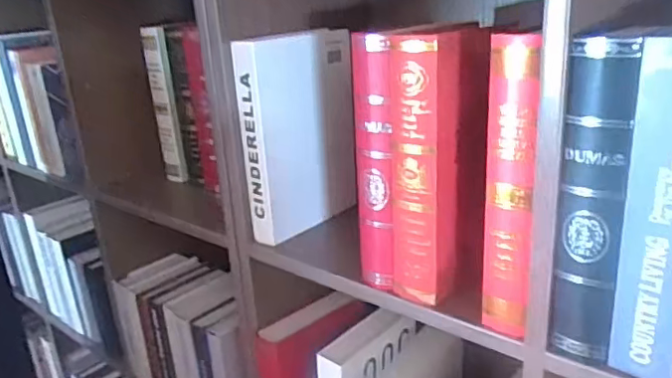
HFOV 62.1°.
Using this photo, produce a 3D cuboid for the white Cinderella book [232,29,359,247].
[{"bbox_3d":[-0.043,-0.077,0.745,0.051,0.249,0.179,11,24,34],"label":"white Cinderella book"}]

